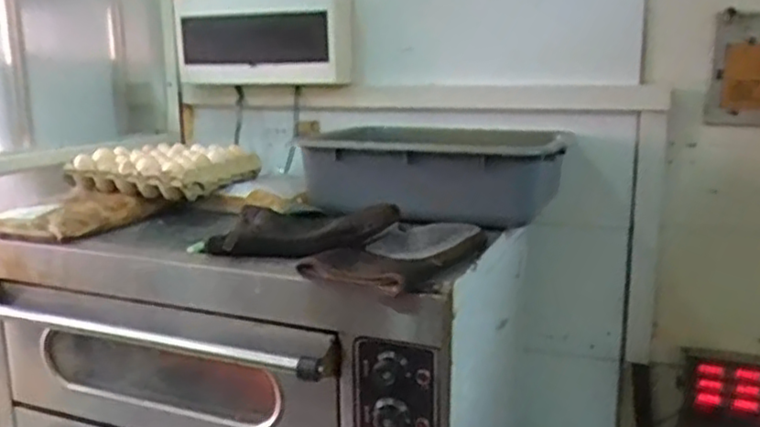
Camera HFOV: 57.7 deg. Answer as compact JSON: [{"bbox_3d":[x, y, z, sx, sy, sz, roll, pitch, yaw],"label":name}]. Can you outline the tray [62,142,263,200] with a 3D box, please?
[{"bbox_3d":[-0.438,-0.096,1.413,0.277,0.076,0.262,3,13,16],"label":"tray"}]

